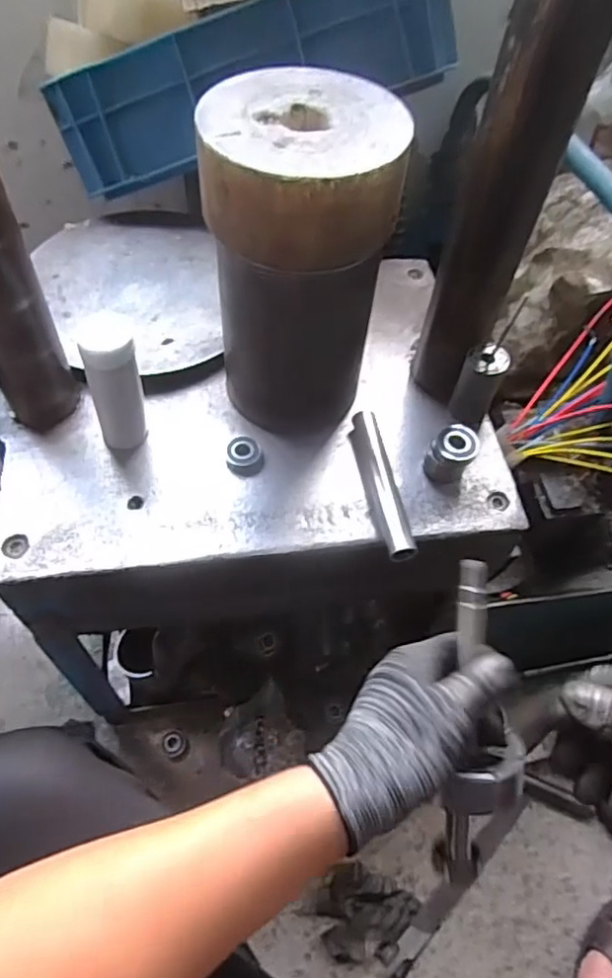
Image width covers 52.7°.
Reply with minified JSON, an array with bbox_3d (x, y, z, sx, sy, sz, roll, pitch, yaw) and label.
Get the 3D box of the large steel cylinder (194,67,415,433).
[{"bbox_3d":[-0.007,-0.178,0.518,0.135,0.246,0.140,3,56,-2],"label":"large steel cylinder"}]

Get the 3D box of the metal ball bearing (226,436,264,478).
[{"bbox_3d":[-0.056,-0.030,0.568,0.033,0.014,0.036,2,56,-3],"label":"metal ball bearing"}]

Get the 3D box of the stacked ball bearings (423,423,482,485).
[{"bbox_3d":[0.132,-0.031,0.563,0.039,0.044,0.036,2,56,-3],"label":"stacked ball bearings"}]

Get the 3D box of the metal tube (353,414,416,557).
[{"bbox_3d":[0.067,-0.004,0.554,0.024,0.022,0.151,-7,57,-9],"label":"metal tube"}]

